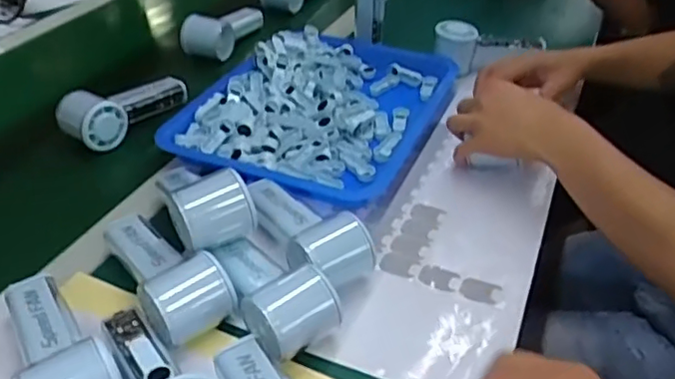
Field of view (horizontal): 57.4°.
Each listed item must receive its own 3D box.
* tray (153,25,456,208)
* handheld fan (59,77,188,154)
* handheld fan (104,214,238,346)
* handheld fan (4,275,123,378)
[{"bbox_3d":[-0.009,-0.122,0.762,0.255,0.037,0.386,16,40,20],"label":"tray"},{"bbox_3d":[-0.256,-0.105,0.735,0.066,0.049,0.160,20,42,24],"label":"handheld fan"},{"bbox_3d":[-0.144,0.060,0.509,0.066,0.048,0.157,-23,43,-27],"label":"handheld fan"},{"bbox_3d":[-0.198,0.109,0.438,0.057,0.053,0.154,-21,42,-25],"label":"handheld fan"}]

